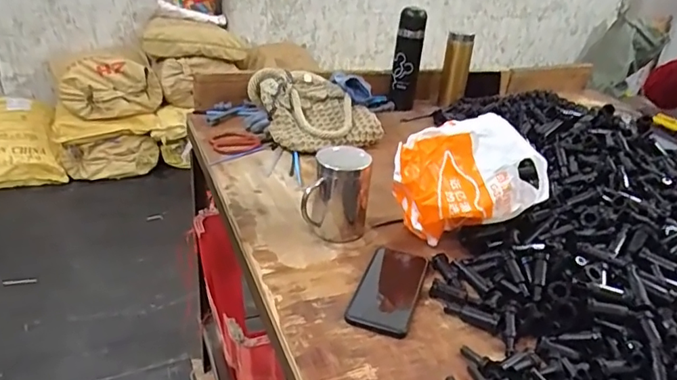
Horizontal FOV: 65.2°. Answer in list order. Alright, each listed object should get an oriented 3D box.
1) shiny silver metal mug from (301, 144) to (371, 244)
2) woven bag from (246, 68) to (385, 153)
[{"bbox_3d":[-0.001,0.004,0.756,0.086,0.126,0.080,8,29,4],"label":"shiny silver metal mug"},{"bbox_3d":[-0.044,-0.178,1.068,0.205,0.119,0.211,-14,34,-31],"label":"woven bag"}]

